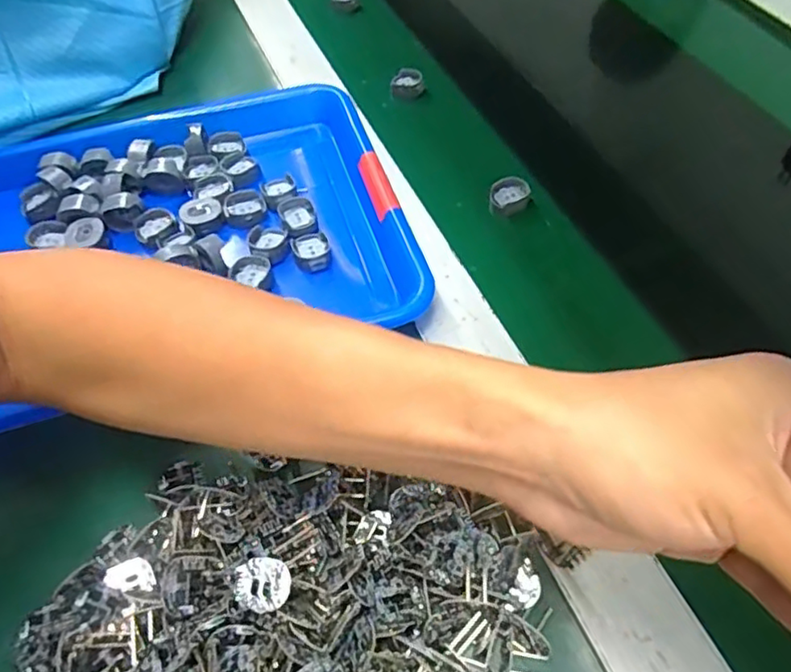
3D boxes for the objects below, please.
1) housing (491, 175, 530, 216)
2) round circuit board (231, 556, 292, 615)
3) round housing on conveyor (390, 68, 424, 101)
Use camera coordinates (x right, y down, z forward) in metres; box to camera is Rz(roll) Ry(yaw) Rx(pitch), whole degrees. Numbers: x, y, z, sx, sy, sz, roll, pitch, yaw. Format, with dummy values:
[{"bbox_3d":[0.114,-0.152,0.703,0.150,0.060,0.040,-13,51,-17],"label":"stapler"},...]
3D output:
[{"bbox_3d":[0.086,-0.102,0.466,0.028,0.017,0.029,4,72,14],"label":"housing"},{"bbox_3d":[-0.060,0.111,0.281,0.024,0.005,0.023,-1,53,1],"label":"round circuit board"},{"bbox_3d":[0.009,-0.222,0.550,0.026,0.016,0.024,-1,53,1],"label":"round housing on conveyor"}]

